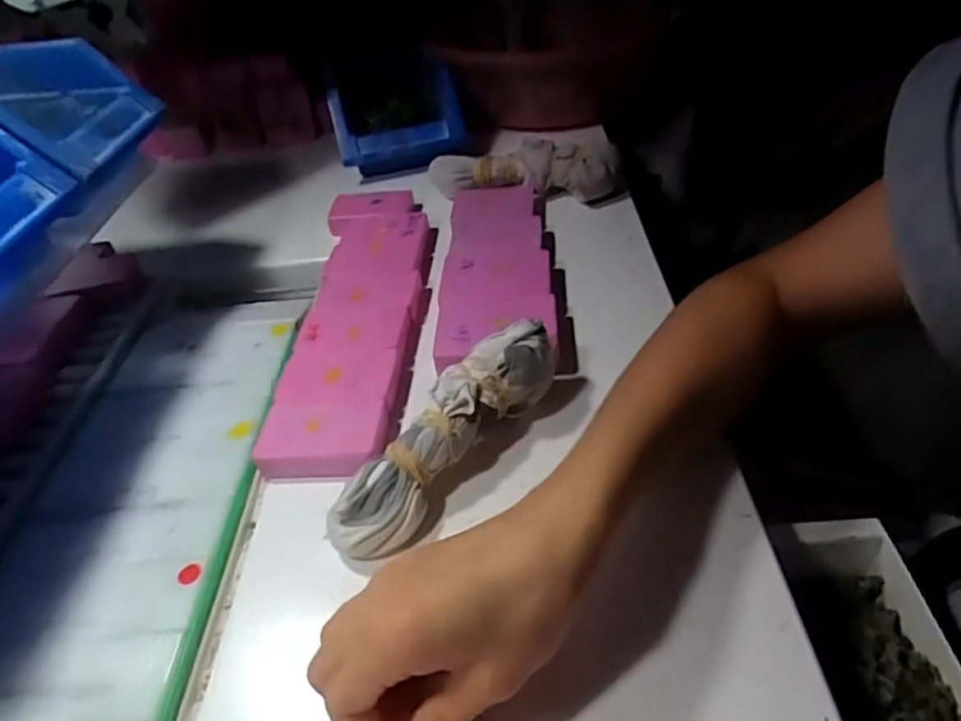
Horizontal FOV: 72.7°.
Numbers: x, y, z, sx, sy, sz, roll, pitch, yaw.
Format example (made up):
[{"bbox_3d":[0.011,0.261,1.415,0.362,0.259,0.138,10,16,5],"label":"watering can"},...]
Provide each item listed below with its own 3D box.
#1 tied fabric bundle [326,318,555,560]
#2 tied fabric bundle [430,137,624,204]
[{"bbox_3d":[-0.016,0.038,0.345,0.038,0.032,0.156,28,63,33],"label":"tied fabric bundle"},{"bbox_3d":[0.035,-0.166,0.565,0.169,0.037,0.044,3,40,10],"label":"tied fabric bundle"}]

